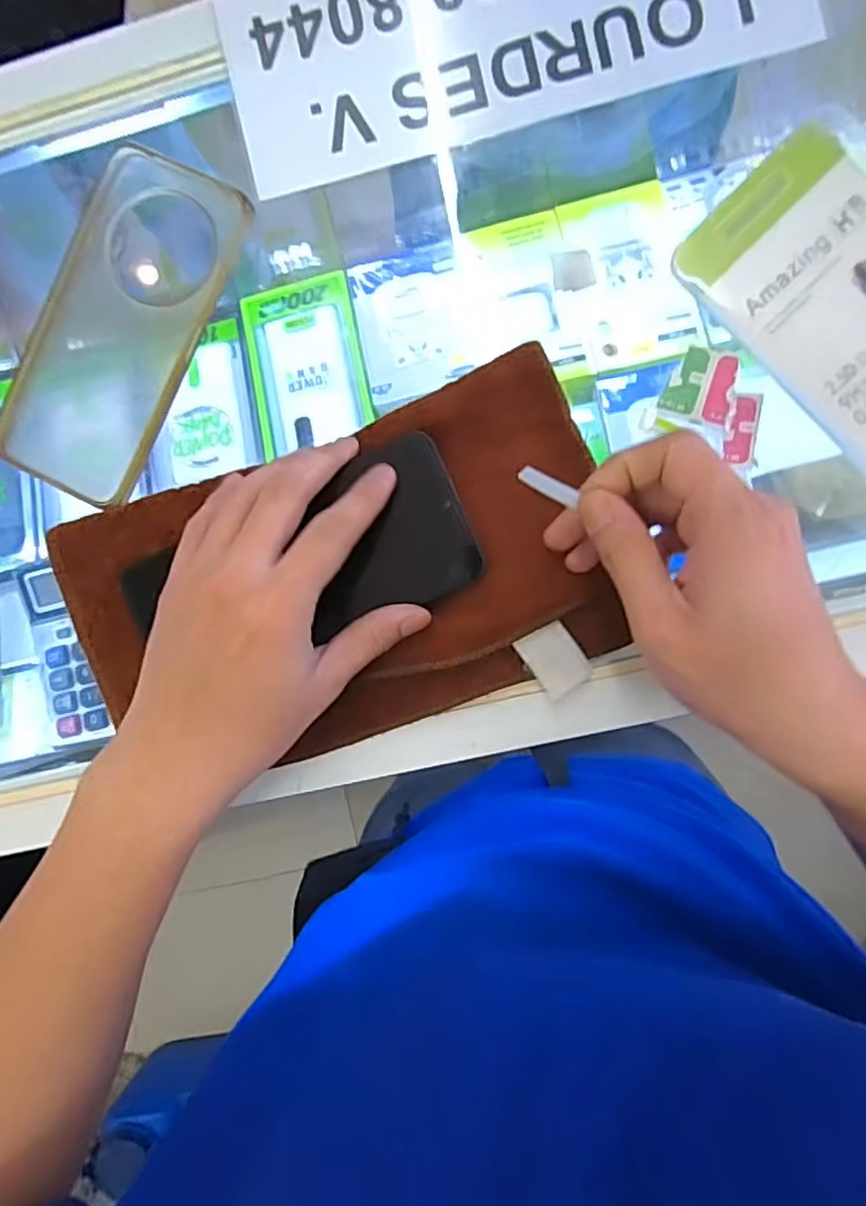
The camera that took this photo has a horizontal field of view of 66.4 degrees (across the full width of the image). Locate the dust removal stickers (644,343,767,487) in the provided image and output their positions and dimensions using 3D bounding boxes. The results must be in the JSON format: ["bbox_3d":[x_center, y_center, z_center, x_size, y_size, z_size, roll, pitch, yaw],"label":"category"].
[{"bbox_3d":[0.134,-0.094,0.312,0.054,0.005,0.043,24,95,3],"label":"dust removal stickers"}]

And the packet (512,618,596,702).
[{"bbox_3d":[0.059,0.027,0.316,0.025,0.004,0.033,-34,88,5],"label":"packet"}]

